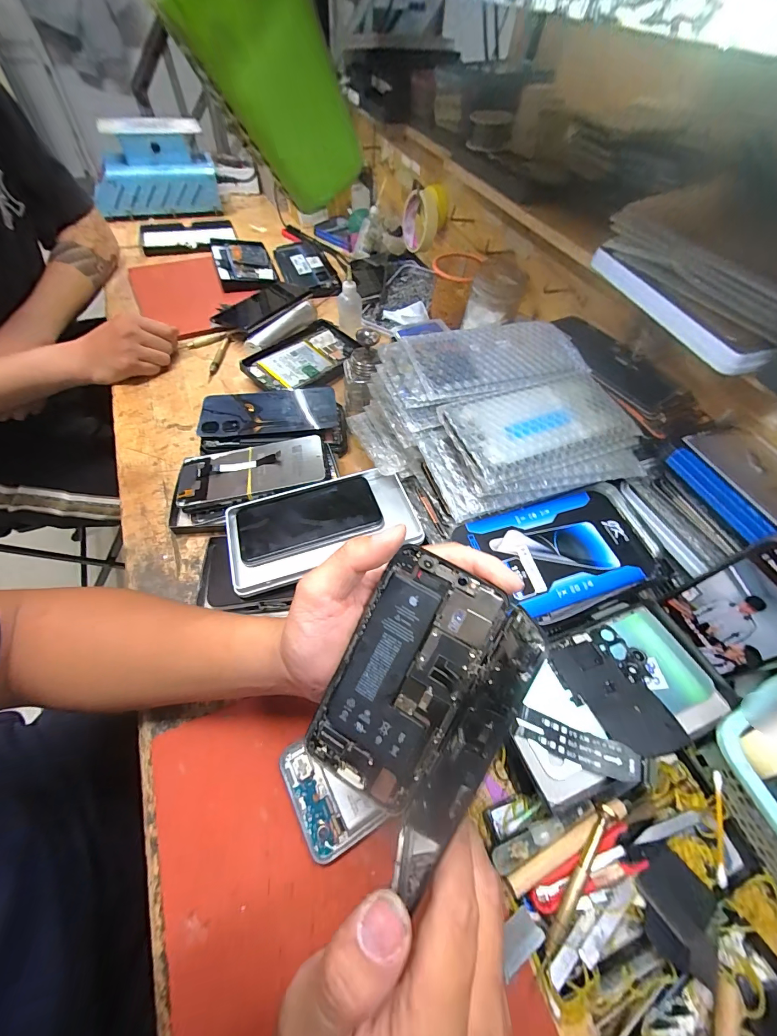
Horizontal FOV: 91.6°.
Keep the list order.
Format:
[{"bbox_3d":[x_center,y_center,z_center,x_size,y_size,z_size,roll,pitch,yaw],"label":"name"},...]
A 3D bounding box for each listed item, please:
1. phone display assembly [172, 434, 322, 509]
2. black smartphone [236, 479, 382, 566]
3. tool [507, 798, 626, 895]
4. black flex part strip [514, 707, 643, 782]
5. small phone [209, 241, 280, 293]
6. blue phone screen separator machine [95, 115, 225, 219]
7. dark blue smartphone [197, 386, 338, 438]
[{"bbox_3d":[-0.153,-0.054,0.425,0.158,0.006,0.073,-10,58,-5],"label":"phone display assembly"},{"bbox_3d":[-0.081,0.000,0.382,0.139,0.008,0.072,-16,61,-13],"label":"black smartphone"},{"bbox_3d":[0.125,0.226,0.261,0.099,0.009,0.014,-22,62,-16],"label":"tool"},{"bbox_3d":[0.137,0.166,0.277,0.079,0.010,0.024,13,57,24],"label":"black flex part strip"},{"bbox_3d":[-0.272,-0.481,0.712,0.104,0.014,0.181,-17,59,-15],"label":"small phone"},{"bbox_3d":[-0.480,-0.704,0.770,0.238,0.141,0.107,-14,58,-14],"label":"blue phone screen separator machine"},{"bbox_3d":[-0.149,-0.133,0.470,0.164,0.013,0.076,-3,59,-6],"label":"dark blue smartphone"}]

